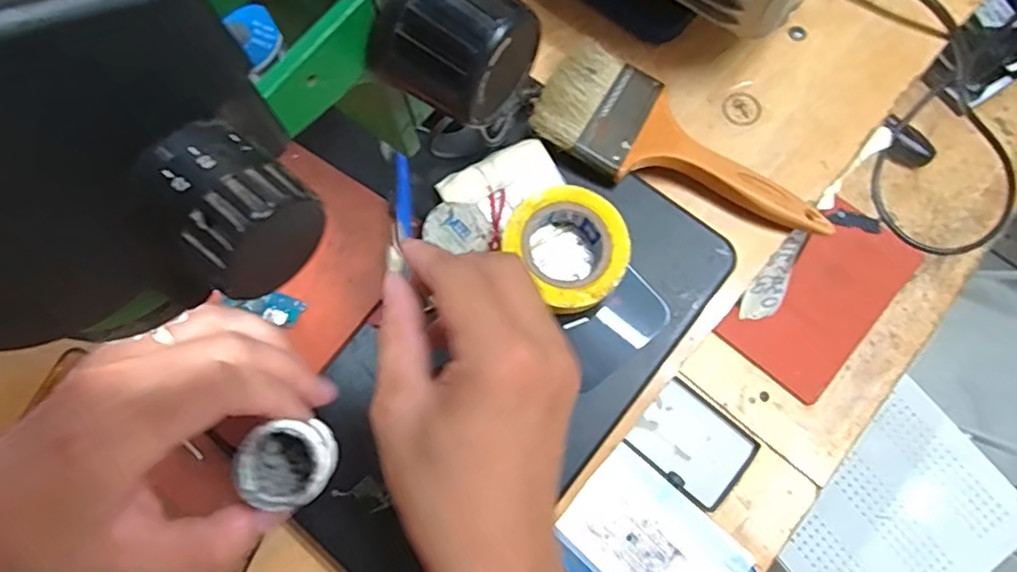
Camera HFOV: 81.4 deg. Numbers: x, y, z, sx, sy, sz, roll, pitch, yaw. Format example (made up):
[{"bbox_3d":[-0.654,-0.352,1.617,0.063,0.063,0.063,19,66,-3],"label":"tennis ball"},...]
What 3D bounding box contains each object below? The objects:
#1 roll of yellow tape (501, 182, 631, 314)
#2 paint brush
[{"bbox_3d":[0.032,-0.021,0.306,0.058,0.024,0.061,0,73,1],"label":"roll of yellow tape"},{"bbox_3d":[0.102,-0.076,0.344,0.175,0.009,0.082,32,60,3],"label":"paint brush"}]

